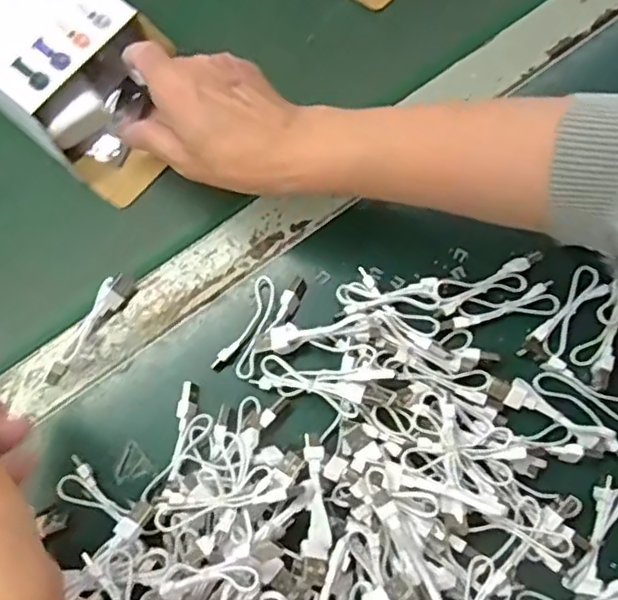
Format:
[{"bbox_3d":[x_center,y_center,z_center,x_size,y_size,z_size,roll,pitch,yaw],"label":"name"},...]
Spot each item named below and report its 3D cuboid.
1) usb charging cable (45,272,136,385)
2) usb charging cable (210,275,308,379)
[{"bbox_3d":[-0.141,0.016,0.403,0.018,0.014,0.081,32,76,10],"label":"usb charging cable"},{"bbox_3d":[-0.030,0.014,0.394,0.029,0.013,0.074,25,75,8],"label":"usb charging cable"}]

